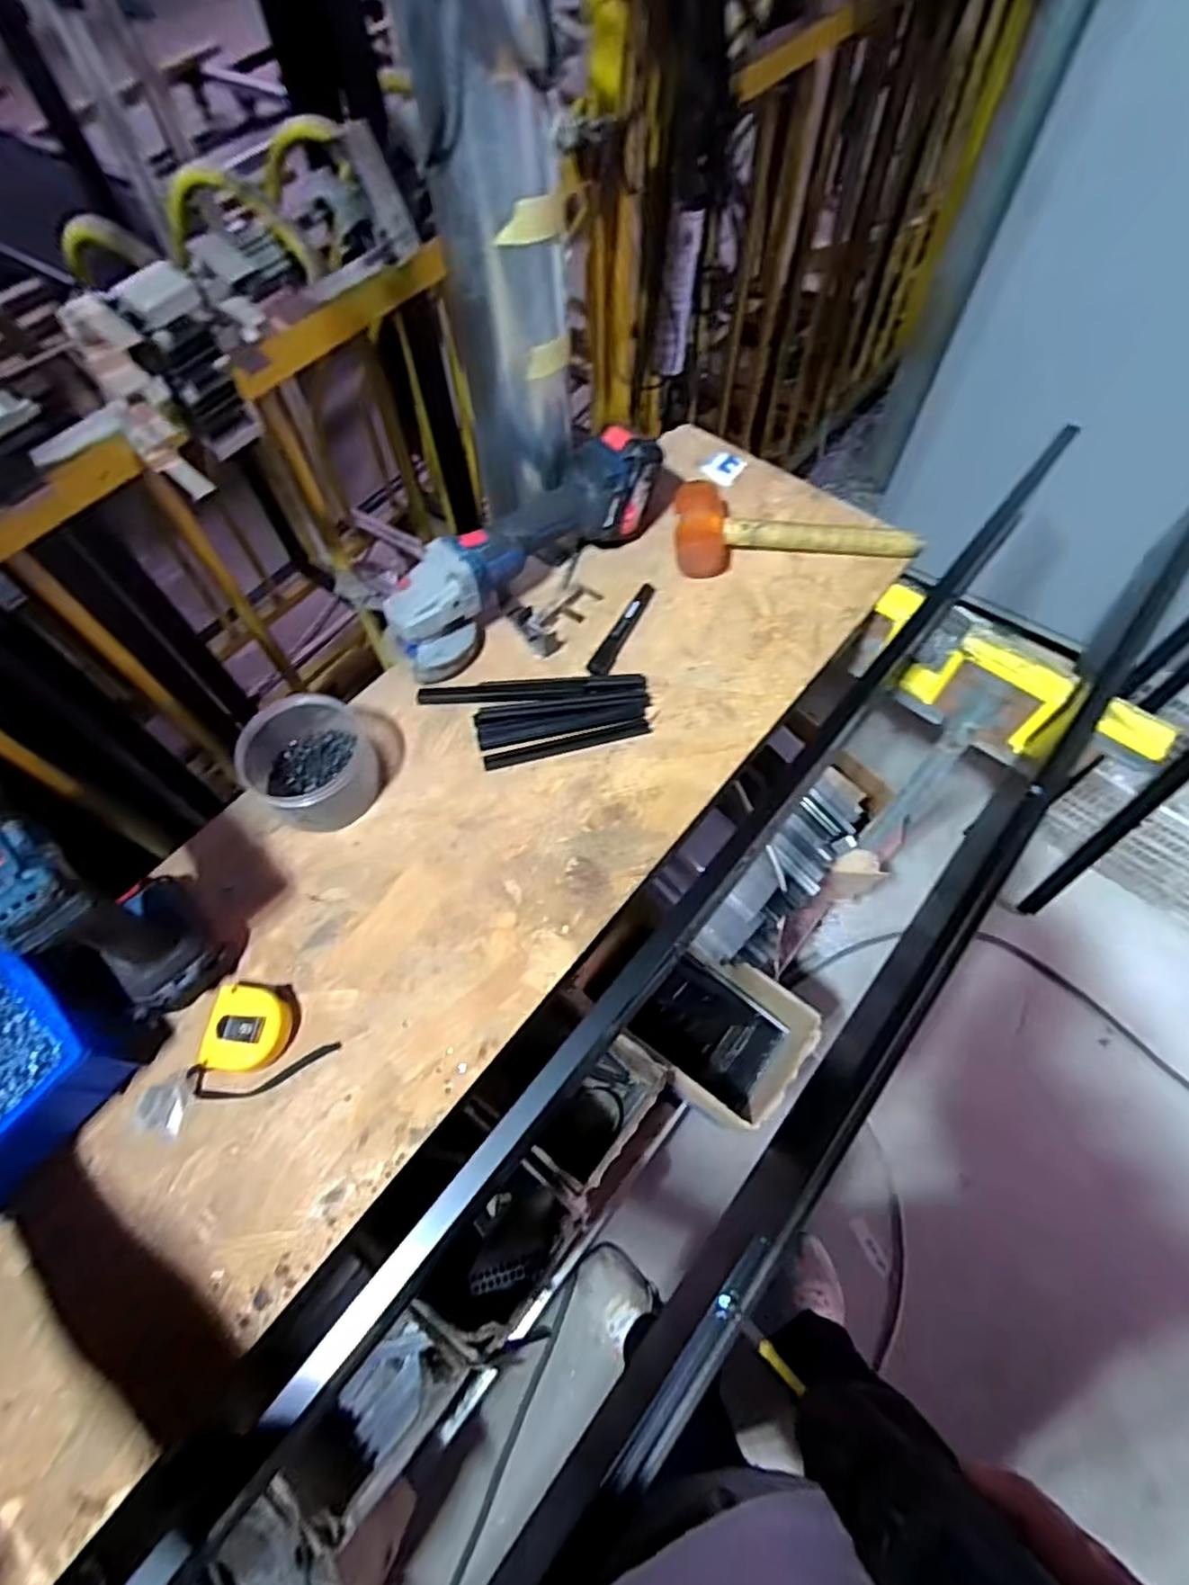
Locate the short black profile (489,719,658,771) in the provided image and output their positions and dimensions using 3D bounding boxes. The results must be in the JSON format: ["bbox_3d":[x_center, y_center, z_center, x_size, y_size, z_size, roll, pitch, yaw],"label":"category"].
[{"bbox_3d":[-0.027,-0.050,0.732,0.176,0.006,0.017,-14,64,-6],"label":"short black profile"}]

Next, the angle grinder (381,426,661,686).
[{"bbox_3d":[-0.074,-0.272,0.782,0.369,0.113,0.094,-40,69,-17],"label":"angle grinder"}]

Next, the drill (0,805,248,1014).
[{"bbox_3d":[-0.414,0.075,0.546,0.184,0.220,0.093,31,68,16],"label":"drill"}]

